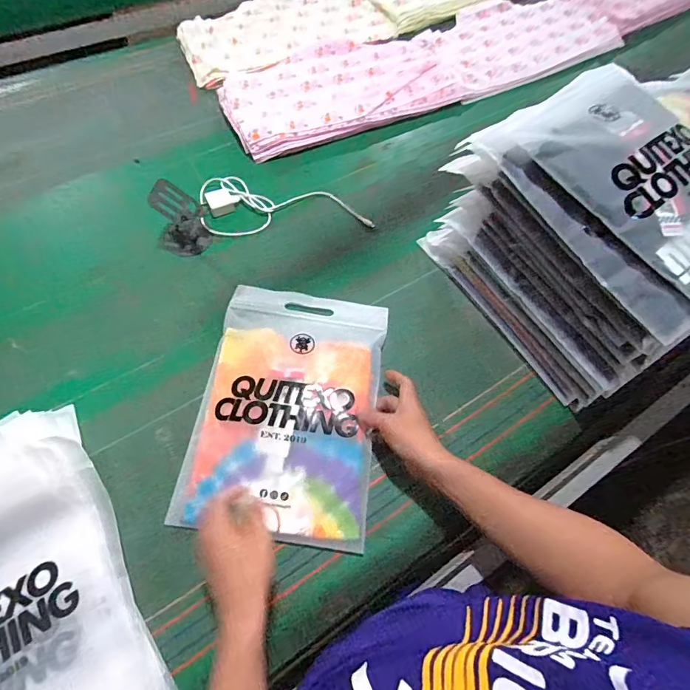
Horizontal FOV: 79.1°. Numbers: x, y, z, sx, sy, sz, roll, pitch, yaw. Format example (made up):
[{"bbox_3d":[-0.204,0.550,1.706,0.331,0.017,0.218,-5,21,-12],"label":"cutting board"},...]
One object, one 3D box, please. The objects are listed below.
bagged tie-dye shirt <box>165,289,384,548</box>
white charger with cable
[{"bbox_3d":[-0.076,0.075,0.589,0.239,0.030,0.354,7,61,3],"label":"bagged tie-dye shirt"},{"bbox_3d":[-0.106,-0.258,0.755,0.300,0.022,0.119,-3,65,-6],"label":"white charger with cable"}]

